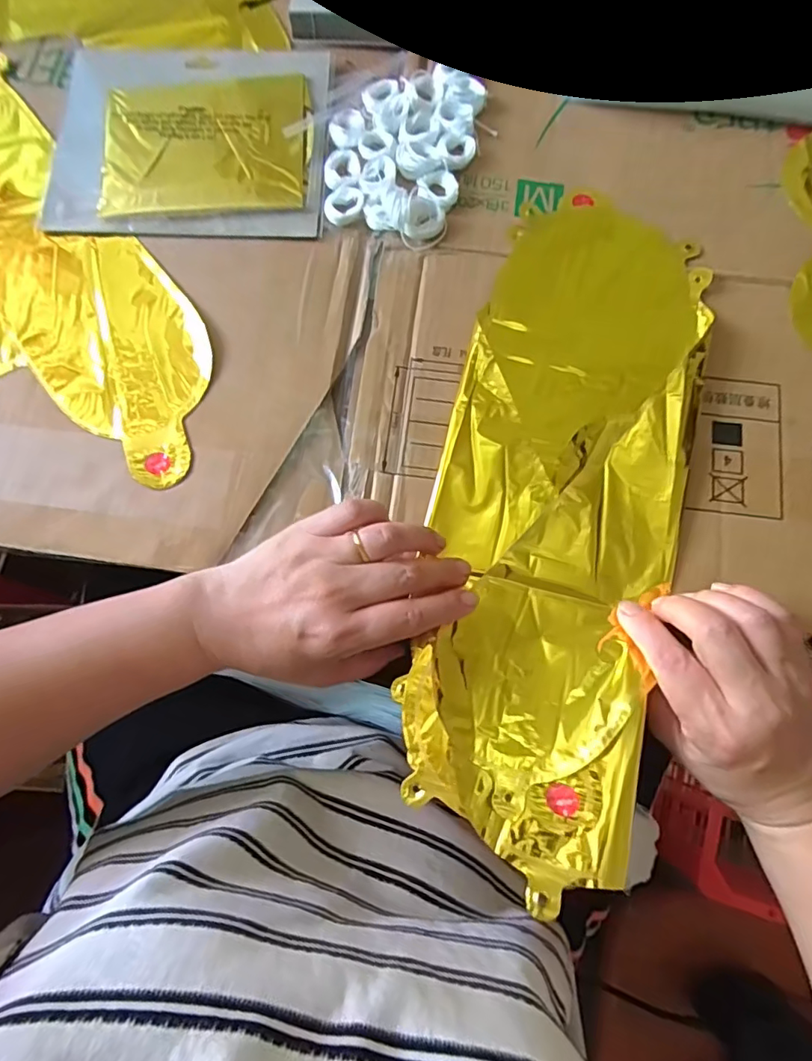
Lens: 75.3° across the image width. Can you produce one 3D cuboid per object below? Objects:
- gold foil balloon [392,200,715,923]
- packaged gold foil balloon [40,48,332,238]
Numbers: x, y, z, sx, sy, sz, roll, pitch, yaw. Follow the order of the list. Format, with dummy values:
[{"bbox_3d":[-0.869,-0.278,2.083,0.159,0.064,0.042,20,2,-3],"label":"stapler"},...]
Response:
[{"bbox_3d":[0.095,-0.026,0.317,0.142,0.026,0.403,12,75,4],"label":"gold foil balloon"},{"bbox_3d":[-0.160,-0.294,0.387,0.200,0.006,0.173,2,77,2],"label":"packaged gold foil balloon"}]

